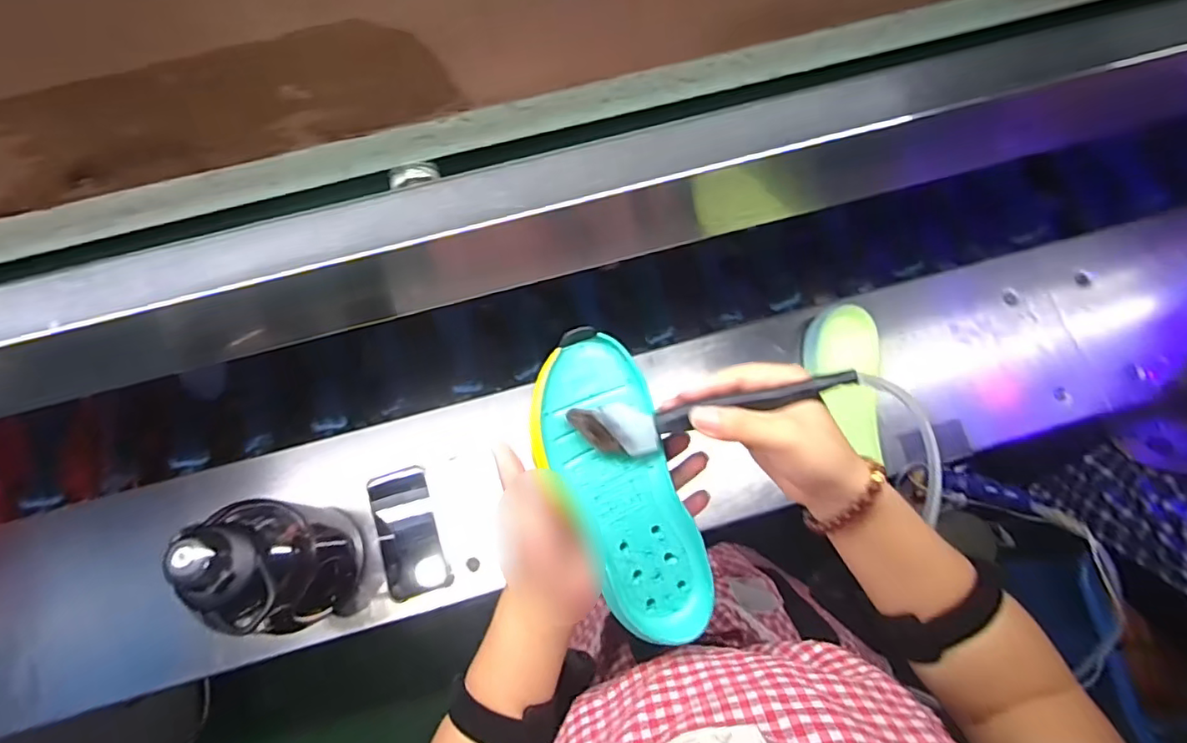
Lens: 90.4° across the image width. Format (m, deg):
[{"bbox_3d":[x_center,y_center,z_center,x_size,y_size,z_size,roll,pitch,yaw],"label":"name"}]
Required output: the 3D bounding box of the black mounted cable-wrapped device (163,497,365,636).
[{"bbox_3d":[-0.325,0.202,0.620,0.097,0.231,0.123,2,74,0],"label":"black mounted cable-wrapped device"}]

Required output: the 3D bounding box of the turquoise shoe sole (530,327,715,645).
[{"bbox_3d":[0.017,0.074,0.374,0.077,0.017,0.197,-22,92,-6],"label":"turquoise shoe sole"}]

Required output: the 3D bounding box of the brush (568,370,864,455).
[{"bbox_3d":[0.072,0.029,0.360,0.169,0.008,0.036,-8,107,6],"label":"brush"}]

